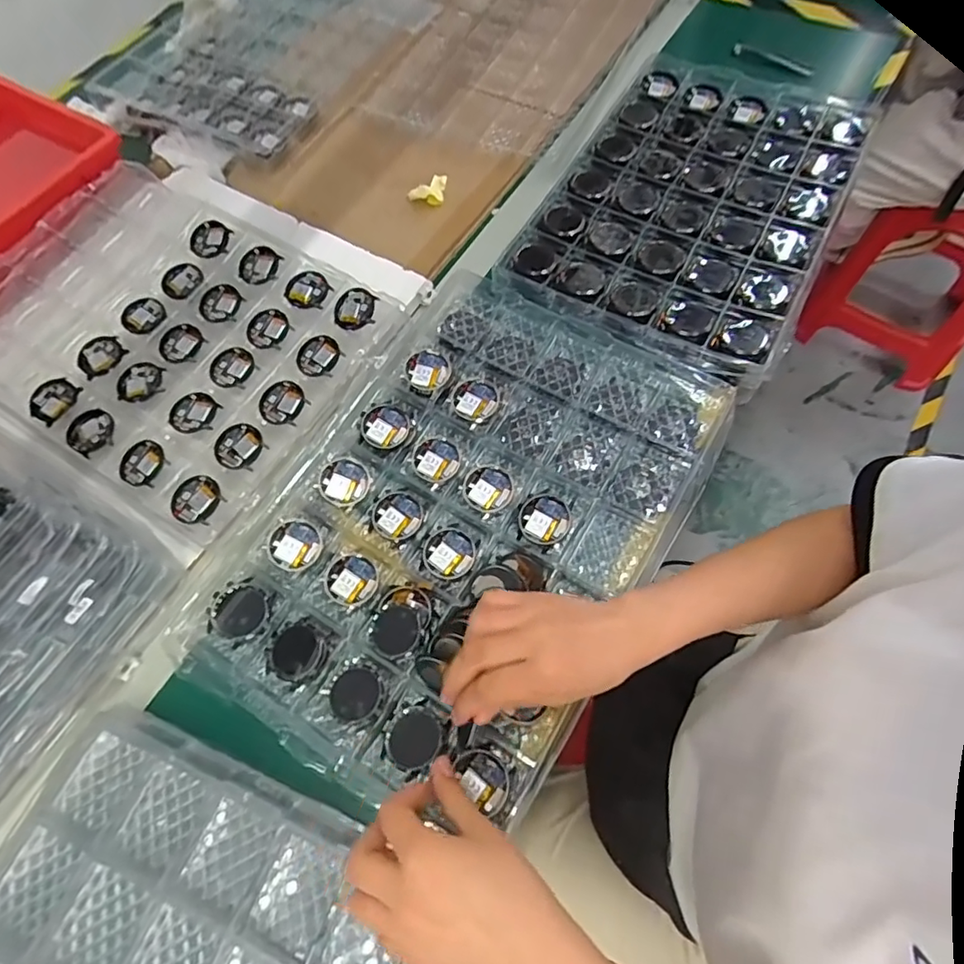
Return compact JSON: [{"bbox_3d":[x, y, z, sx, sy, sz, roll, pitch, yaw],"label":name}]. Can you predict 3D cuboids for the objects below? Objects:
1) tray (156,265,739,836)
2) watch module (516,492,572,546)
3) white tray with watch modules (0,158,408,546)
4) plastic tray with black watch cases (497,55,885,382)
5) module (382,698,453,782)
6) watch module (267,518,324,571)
[{"bbox_3d":[-0.012,0.023,0.487,0.305,0.032,0.446,28,70,15],"label":"tray"},{"bbox_3d":[0.054,0.031,0.485,0.045,0.008,0.045,22,68,12],"label":"watch module"},{"bbox_3d":[-0.332,-0.168,0.585,0.433,0.032,0.319,29,70,15],"label":"white tray with watch modules"},{"bbox_3d":[0.244,-0.327,0.640,0.293,0.029,0.441,26,70,14],"label":"plastic tray with black watch cases"},{"bbox_3d":[-0.051,0.191,0.420,0.044,0.010,0.048,36,72,17],"label":"module"},{"bbox_3d":[-0.161,0.055,0.482,0.044,0.010,0.043,26,71,-3],"label":"watch module"}]

